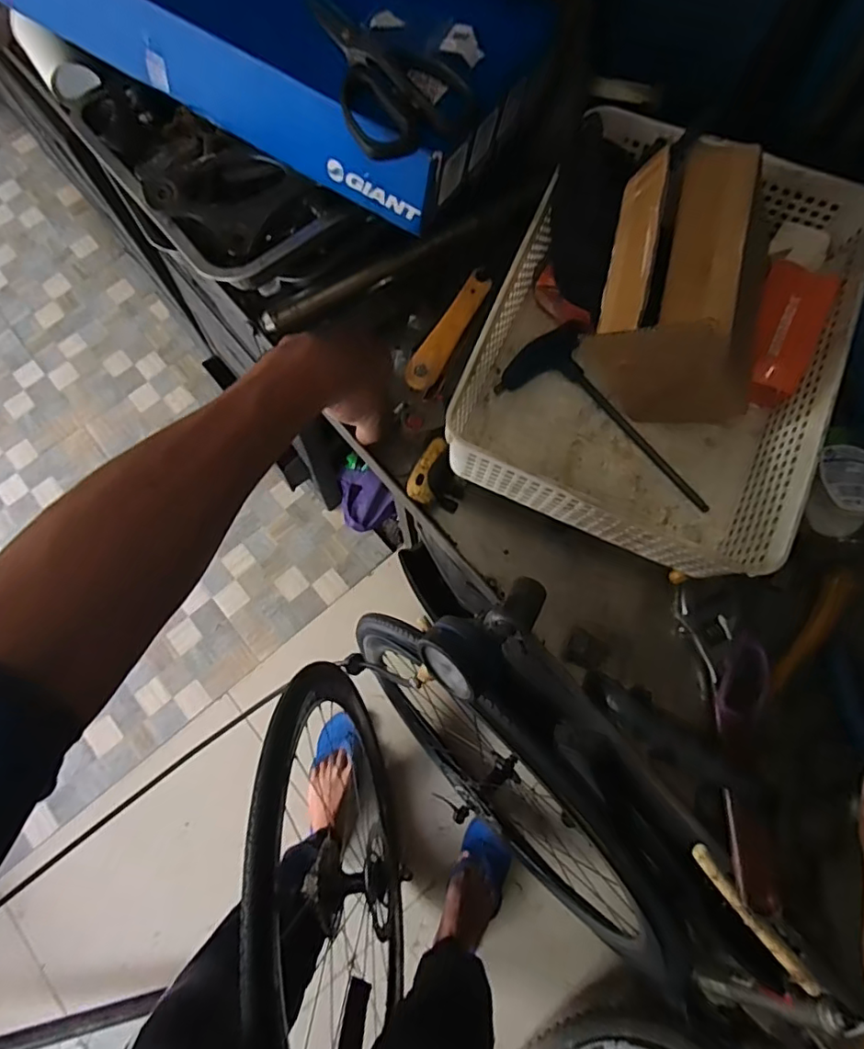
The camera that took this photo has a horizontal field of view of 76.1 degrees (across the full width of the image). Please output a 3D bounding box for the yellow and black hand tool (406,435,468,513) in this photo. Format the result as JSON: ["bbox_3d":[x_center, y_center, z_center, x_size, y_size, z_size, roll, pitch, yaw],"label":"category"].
[{"bbox_3d":[0.007,-0.038,0.478,0.043,0.043,0.052,22,76,7],"label":"yellow and black hand tool"}]

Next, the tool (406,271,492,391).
[{"bbox_3d":[0.018,-0.174,0.493,0.029,0.010,0.128,30,77,9],"label":"tool"}]

